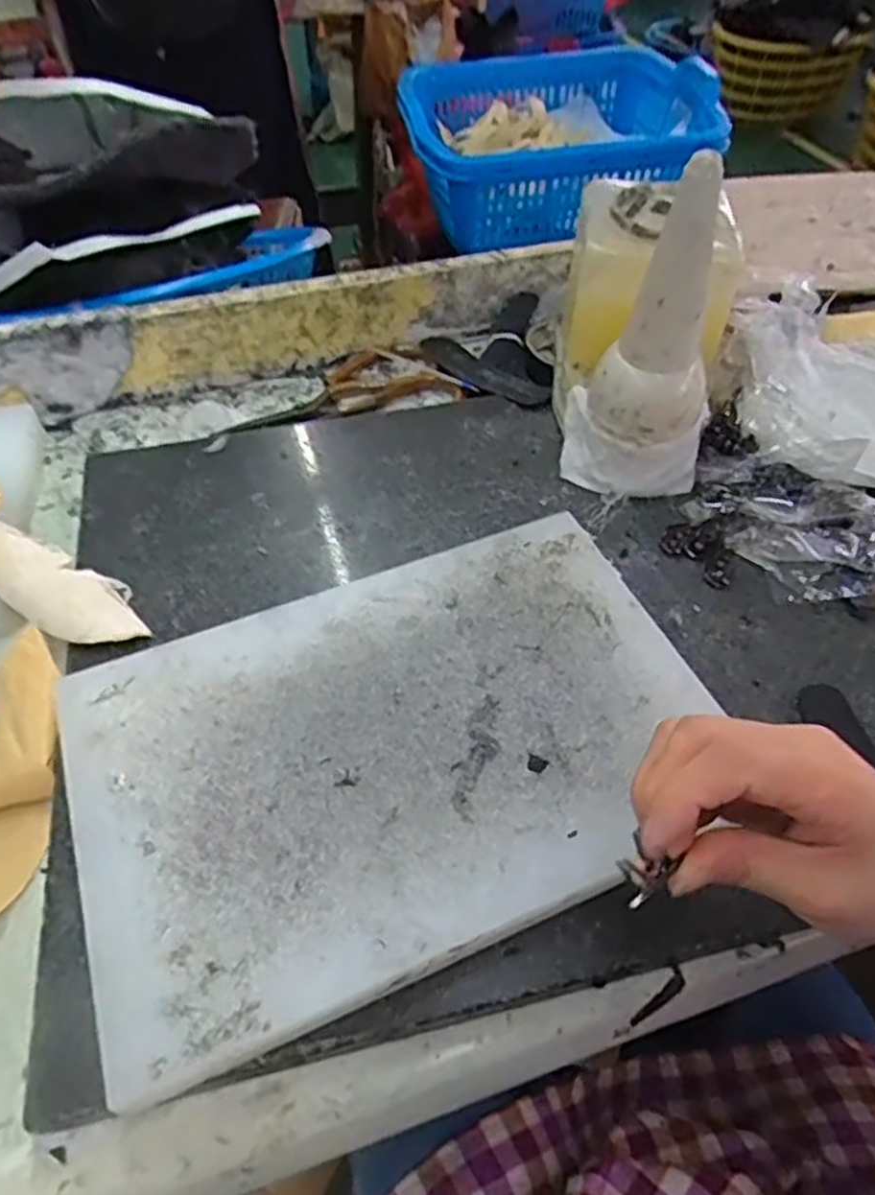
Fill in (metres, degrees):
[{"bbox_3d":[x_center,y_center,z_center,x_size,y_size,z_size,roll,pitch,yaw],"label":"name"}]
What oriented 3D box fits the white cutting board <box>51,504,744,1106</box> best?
[{"bbox_3d":[-0.018,0.067,0.351,0.290,0.024,0.191,-18,49,-15],"label":"white cutting board"}]

